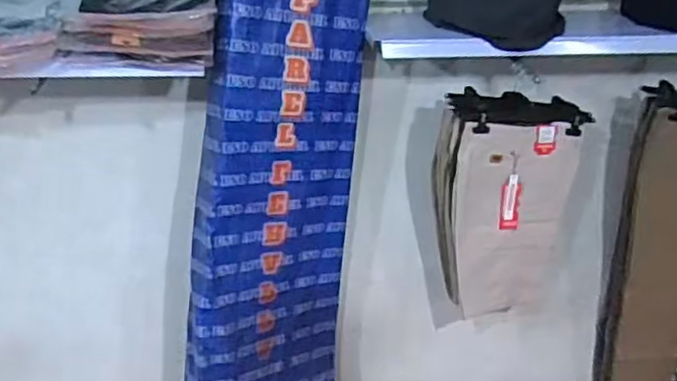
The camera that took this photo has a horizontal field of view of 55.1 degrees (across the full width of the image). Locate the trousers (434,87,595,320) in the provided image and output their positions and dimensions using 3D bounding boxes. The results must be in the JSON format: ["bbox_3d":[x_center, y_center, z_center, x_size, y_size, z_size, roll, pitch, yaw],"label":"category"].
[{"bbox_3d":[0.411,0.036,1.612,0.329,0.554,0.126,-7,29,-18],"label":"trousers"}]

